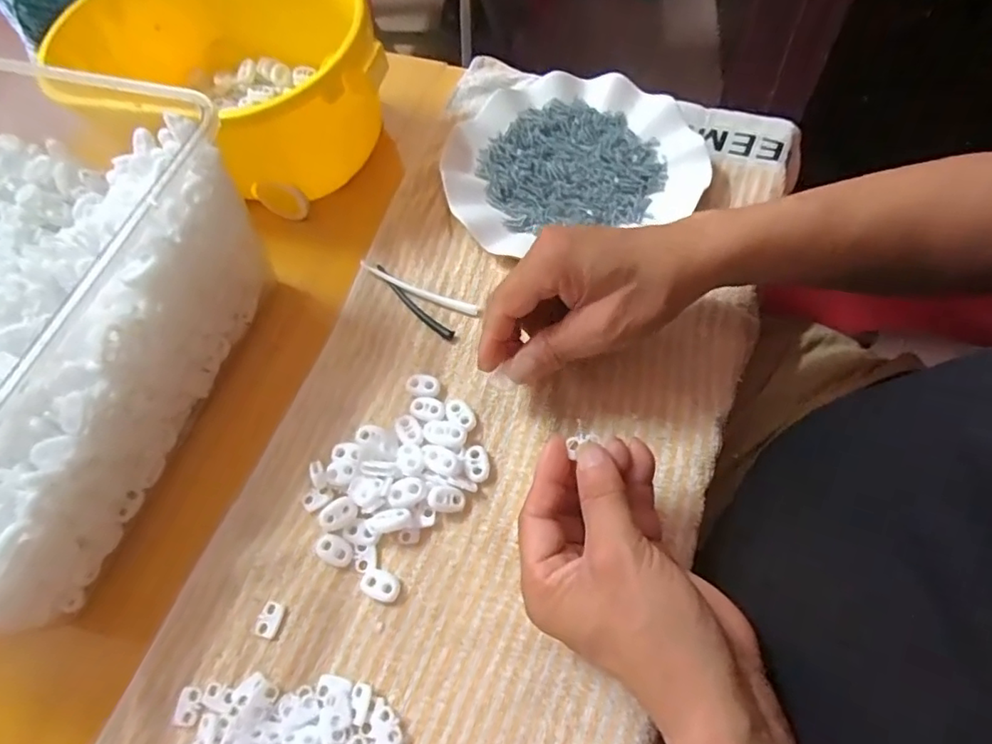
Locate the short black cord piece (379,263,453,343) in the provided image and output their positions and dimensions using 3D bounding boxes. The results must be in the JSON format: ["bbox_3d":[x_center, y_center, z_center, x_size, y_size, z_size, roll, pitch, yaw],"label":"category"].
[{"bbox_3d":[-0.059,-0.049,0.398,0.010,0.005,0.083,-42,70,-15],"label":"short black cord piece"}]

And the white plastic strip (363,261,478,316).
[{"bbox_3d":[-0.055,-0.057,0.399,0.093,0.004,0.009,23,69,13],"label":"white plastic strip"}]

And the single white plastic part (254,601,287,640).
[{"bbox_3d":[-0.127,0.138,0.318,0.013,0.004,0.018,14,67,9],"label":"single white plastic part"}]

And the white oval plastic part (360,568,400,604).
[{"bbox_3d":[-0.064,0.118,0.317,0.022,0.004,0.015,21,69,12],"label":"white oval plastic part"}]

